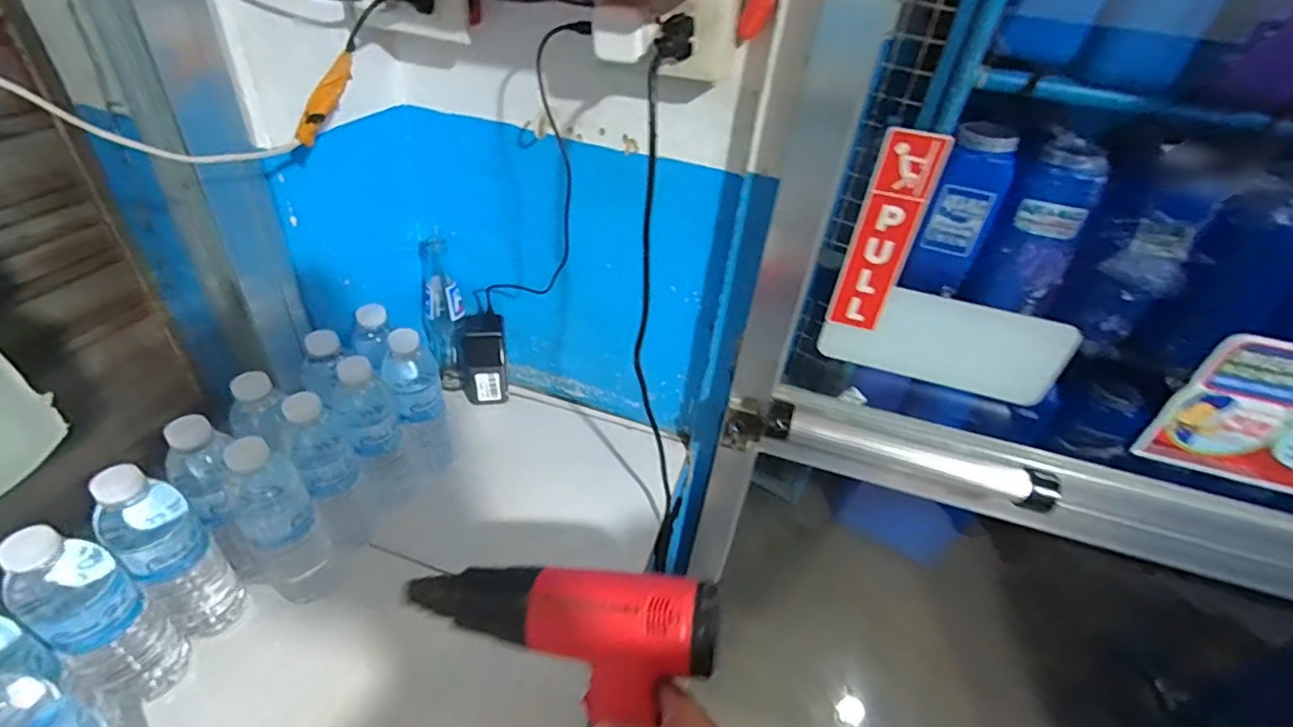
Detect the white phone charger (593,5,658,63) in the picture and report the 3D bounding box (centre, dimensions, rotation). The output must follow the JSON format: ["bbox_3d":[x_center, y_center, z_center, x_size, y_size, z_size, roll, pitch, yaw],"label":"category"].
[{"bbox_3d":[-0.018,-0.287,0.496,0.044,0.039,0.040,18,40,27],"label":"white phone charger"}]

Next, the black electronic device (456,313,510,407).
[{"bbox_3d":[-0.232,-0.001,0.823,0.071,0.137,0.043,-14,37,-16],"label":"black electronic device"}]

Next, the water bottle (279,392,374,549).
[{"bbox_3d":[-0.330,0.119,0.604,0.053,0.216,0.061,-26,42,-29],"label":"water bottle"}]

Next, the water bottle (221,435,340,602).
[{"bbox_3d":[-0.348,0.156,0.550,0.064,0.211,0.063,27,45,35],"label":"water bottle"}]

